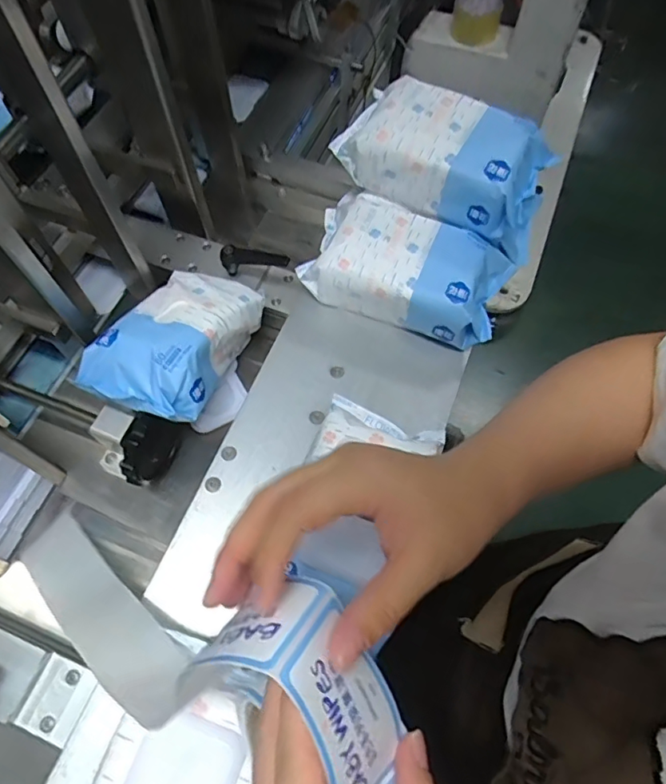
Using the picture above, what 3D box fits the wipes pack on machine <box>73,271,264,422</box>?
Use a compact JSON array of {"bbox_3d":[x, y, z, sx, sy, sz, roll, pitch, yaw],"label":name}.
[{"bbox_3d":[-0.141,-0.052,0.478,0.104,0.071,0.160,19,65,10],"label":"wipes pack on machine"}]

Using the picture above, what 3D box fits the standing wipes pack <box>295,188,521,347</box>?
[{"bbox_3d":[0.072,-0.122,0.507,0.190,0.060,0.108,20,66,11],"label":"standing wipes pack"}]

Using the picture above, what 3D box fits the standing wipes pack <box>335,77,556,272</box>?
[{"bbox_3d":[0.105,-0.217,0.489,0.193,0.074,0.087,26,67,14],"label":"standing wipes pack"}]

